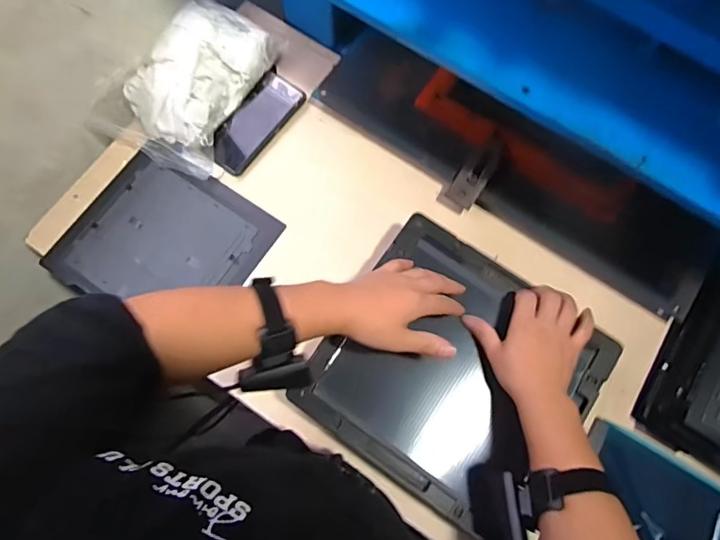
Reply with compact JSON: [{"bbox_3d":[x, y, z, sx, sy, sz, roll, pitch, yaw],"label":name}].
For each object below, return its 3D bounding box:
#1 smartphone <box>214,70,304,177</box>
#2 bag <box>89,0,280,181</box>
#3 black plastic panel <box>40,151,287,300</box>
[{"bbox_3d":[-0.149,-0.210,0.698,0.068,0.008,0.161,34,75,8],"label":"smartphone"},{"bbox_3d":[-0.229,-0.262,0.668,0.167,0.079,0.235,30,75,7],"label":"bag"},{"bbox_3d":[-0.260,-0.037,0.650,0.231,0.014,0.219,33,75,7],"label":"black plastic panel"}]

